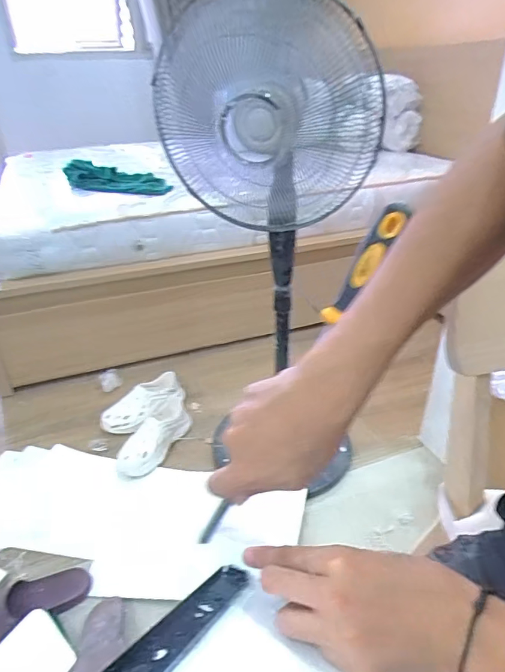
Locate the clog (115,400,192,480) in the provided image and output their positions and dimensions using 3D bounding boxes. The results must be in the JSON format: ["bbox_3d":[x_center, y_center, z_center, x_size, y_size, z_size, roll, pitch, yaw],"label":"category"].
[{"bbox_3d":[-0.266,0.275,1.260,0.102,0.079,0.289,14,34,23],"label":"clog"}]

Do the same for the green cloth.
[{"bbox_3d":[-0.516,-0.584,1.659,0.465,0.094,0.124,7,32,14],"label":"green cloth"}]

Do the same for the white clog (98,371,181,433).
[{"bbox_3d":[-0.331,0.207,1.373,0.097,0.075,0.263,26,40,37],"label":"white clog"}]

